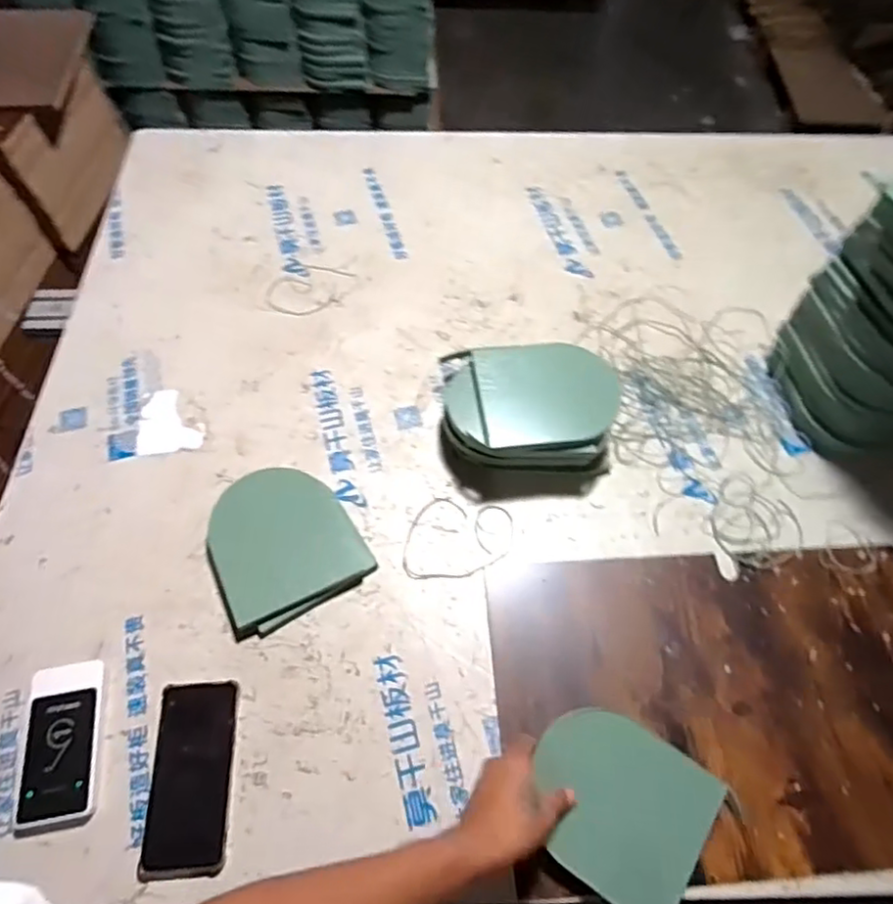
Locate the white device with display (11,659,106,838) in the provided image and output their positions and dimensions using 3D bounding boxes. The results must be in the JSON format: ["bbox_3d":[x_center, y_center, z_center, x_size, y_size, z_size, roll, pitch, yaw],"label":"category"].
[{"bbox_3d":[-0.382,0.288,0.630,0.075,0.019,0.149,-6,61,-5],"label":"white device with display"}]

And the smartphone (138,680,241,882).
[{"bbox_3d":[-0.248,0.313,0.620,0.076,0.015,0.168,-2,61,-3],"label":"smartphone"}]

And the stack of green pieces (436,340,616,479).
[{"bbox_3d":[0.105,-0.048,0.796,0.211,0.090,0.156,-1,61,-2],"label":"stack of green pieces"}]

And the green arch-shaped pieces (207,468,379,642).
[{"bbox_3d":[-0.194,0.105,0.738,0.162,0.034,0.171,-28,65,-16],"label":"green arch-shaped pieces"}]

